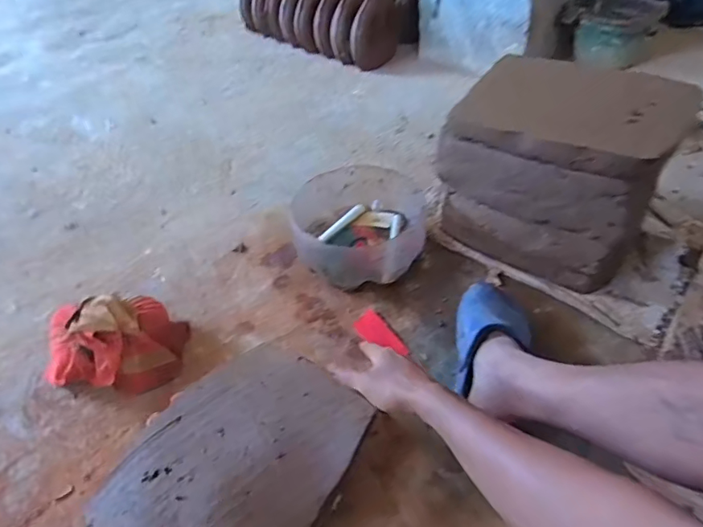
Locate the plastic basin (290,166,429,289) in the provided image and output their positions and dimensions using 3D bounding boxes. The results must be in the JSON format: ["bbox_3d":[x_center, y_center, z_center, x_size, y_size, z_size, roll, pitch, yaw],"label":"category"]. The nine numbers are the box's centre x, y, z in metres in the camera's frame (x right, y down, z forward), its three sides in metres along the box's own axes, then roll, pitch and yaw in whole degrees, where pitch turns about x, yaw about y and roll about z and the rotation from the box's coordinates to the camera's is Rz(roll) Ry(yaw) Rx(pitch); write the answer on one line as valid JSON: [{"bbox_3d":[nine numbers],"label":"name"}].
[{"bbox_3d":[0.018,-0.065,0.913,0.250,0.124,0.238,-3,45,3],"label":"plastic basin"}]

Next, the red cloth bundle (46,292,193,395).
[{"bbox_3d":[-0.384,0.113,0.759,0.208,0.133,0.156,0,45,4],"label":"red cloth bundle"}]

